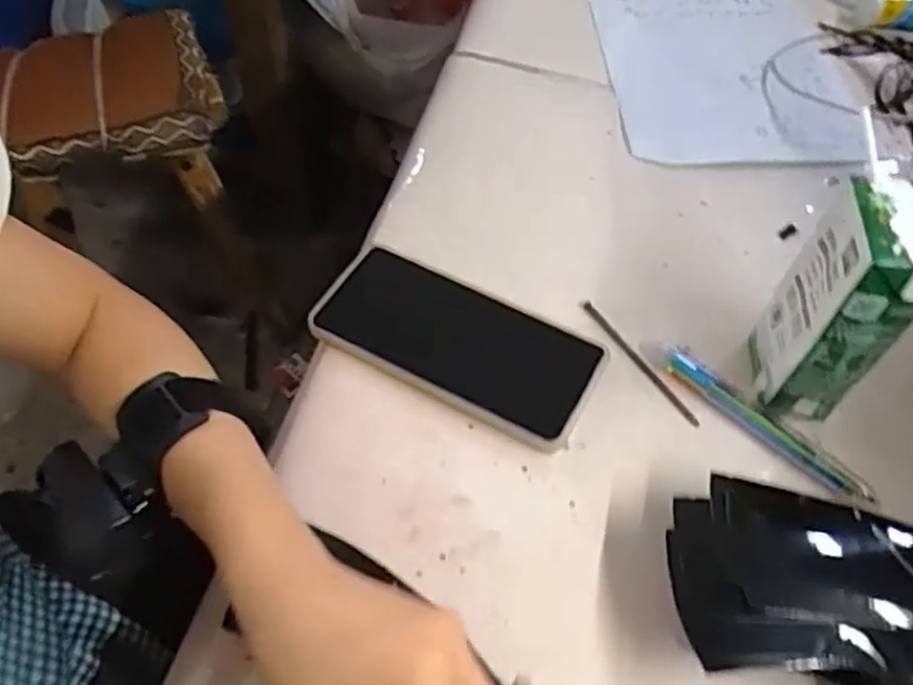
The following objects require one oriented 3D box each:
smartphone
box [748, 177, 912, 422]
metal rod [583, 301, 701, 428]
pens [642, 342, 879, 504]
[{"bbox_3d":[0.001,-0.002,0.433,0.162,0.011,0.075,24,59,14],"label":"smartphone"},{"bbox_3d":[0.194,-0.016,0.380,0.044,0.133,0.059,6,56,2],"label":"box"},{"bbox_3d":[0.107,0.011,0.436,0.007,0.007,0.097,-27,61,-20],"label":"metal rod"},{"bbox_3d":[0.164,0.042,0.411,0.137,0.016,0.018,40,64,22],"label":"pens"}]

